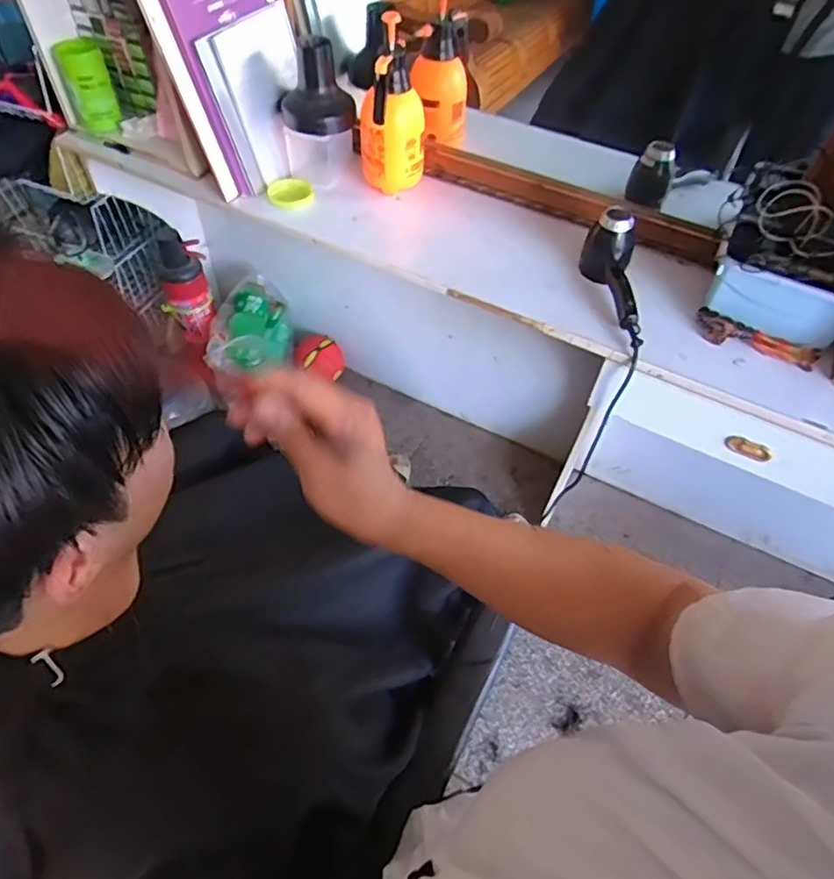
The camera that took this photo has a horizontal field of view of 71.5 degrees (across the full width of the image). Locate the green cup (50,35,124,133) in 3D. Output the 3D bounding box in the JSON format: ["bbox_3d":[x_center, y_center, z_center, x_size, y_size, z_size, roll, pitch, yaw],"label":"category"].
[{"bbox_3d":[-0.726,-0.782,1.284,0.096,0.158,0.074,-19,56,-18],"label":"green cup"}]

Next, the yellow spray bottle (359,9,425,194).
[{"bbox_3d":[-0.047,-0.650,1.152,0.132,0.273,0.114,2,52,-2],"label":"yellow spray bottle"}]

